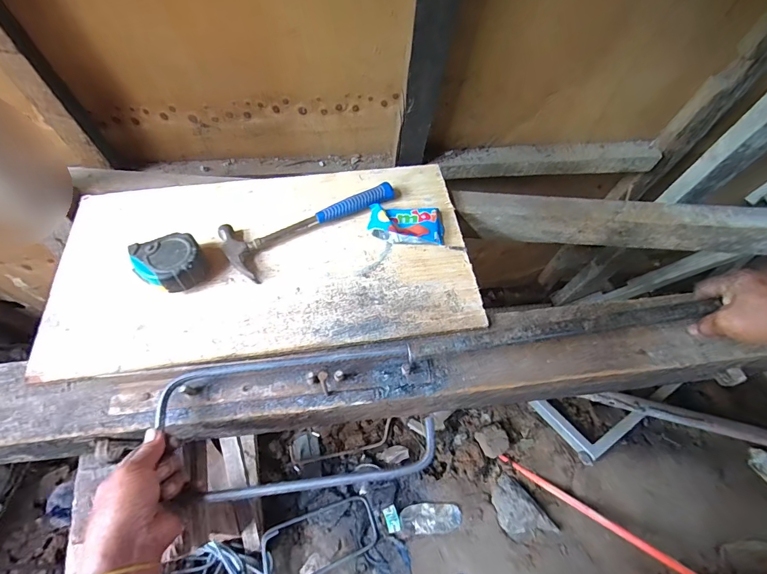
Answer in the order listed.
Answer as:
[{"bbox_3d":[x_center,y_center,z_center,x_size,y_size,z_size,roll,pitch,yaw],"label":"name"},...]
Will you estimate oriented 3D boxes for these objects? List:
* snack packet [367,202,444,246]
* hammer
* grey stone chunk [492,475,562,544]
[{"bbox_3d":[0.035,-0.096,0.572,0.109,0.024,0.062,2,61,-2],"label":"snack packet"},{"bbox_3d":[-0.102,-0.097,0.570,0.259,0.022,0.104,-24,65,-15],"label":"hammer"},{"bbox_3d":[0.375,0.631,1.075,0.114,0.062,0.171,-32,67,-19],"label":"grey stone chunk"}]

